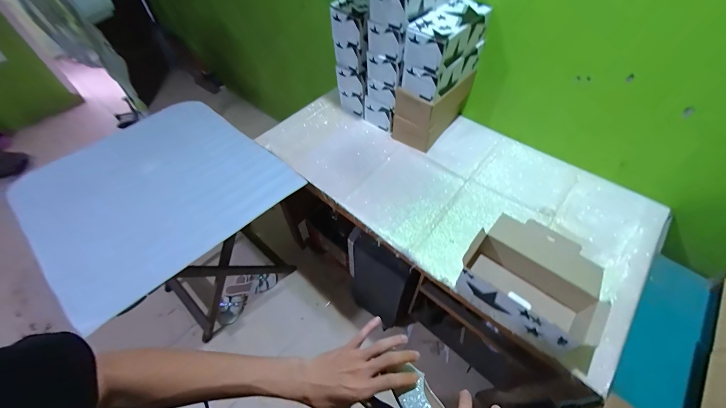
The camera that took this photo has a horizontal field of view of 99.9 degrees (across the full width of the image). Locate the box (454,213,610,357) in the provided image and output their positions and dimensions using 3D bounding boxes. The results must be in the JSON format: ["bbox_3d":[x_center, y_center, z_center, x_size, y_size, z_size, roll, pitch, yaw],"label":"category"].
[{"bbox_3d":[0.411,0.181,0.759,0.285,0.140,0.251,34,60,22],"label":"box"}]

